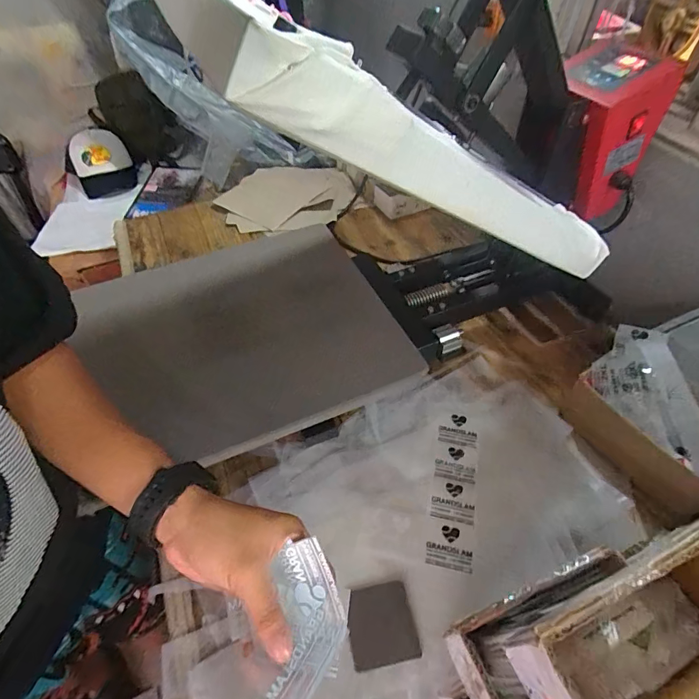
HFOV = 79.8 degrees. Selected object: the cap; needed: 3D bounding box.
[{"bbox_3d":[-0.765,-0.566,1.273,0.188,0.126,0.214,-26,54,-20],"label":"cap"}]

